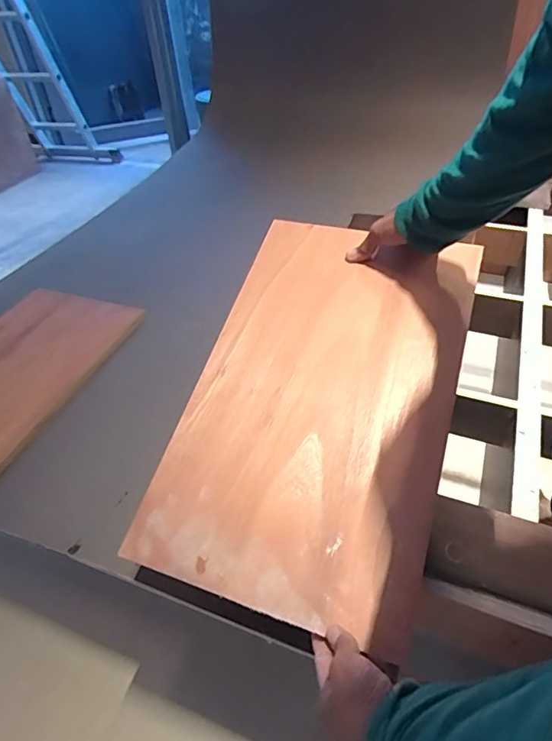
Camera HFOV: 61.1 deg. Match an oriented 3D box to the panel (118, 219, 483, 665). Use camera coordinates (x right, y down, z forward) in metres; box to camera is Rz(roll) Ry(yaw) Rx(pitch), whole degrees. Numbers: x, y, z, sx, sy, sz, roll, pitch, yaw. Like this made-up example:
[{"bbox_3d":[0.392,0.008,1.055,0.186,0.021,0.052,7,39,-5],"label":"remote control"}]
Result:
[{"bbox_3d":[0.054,0.024,0.606,0.316,0.013,0.527,13,64,17],"label":"panel"}]

